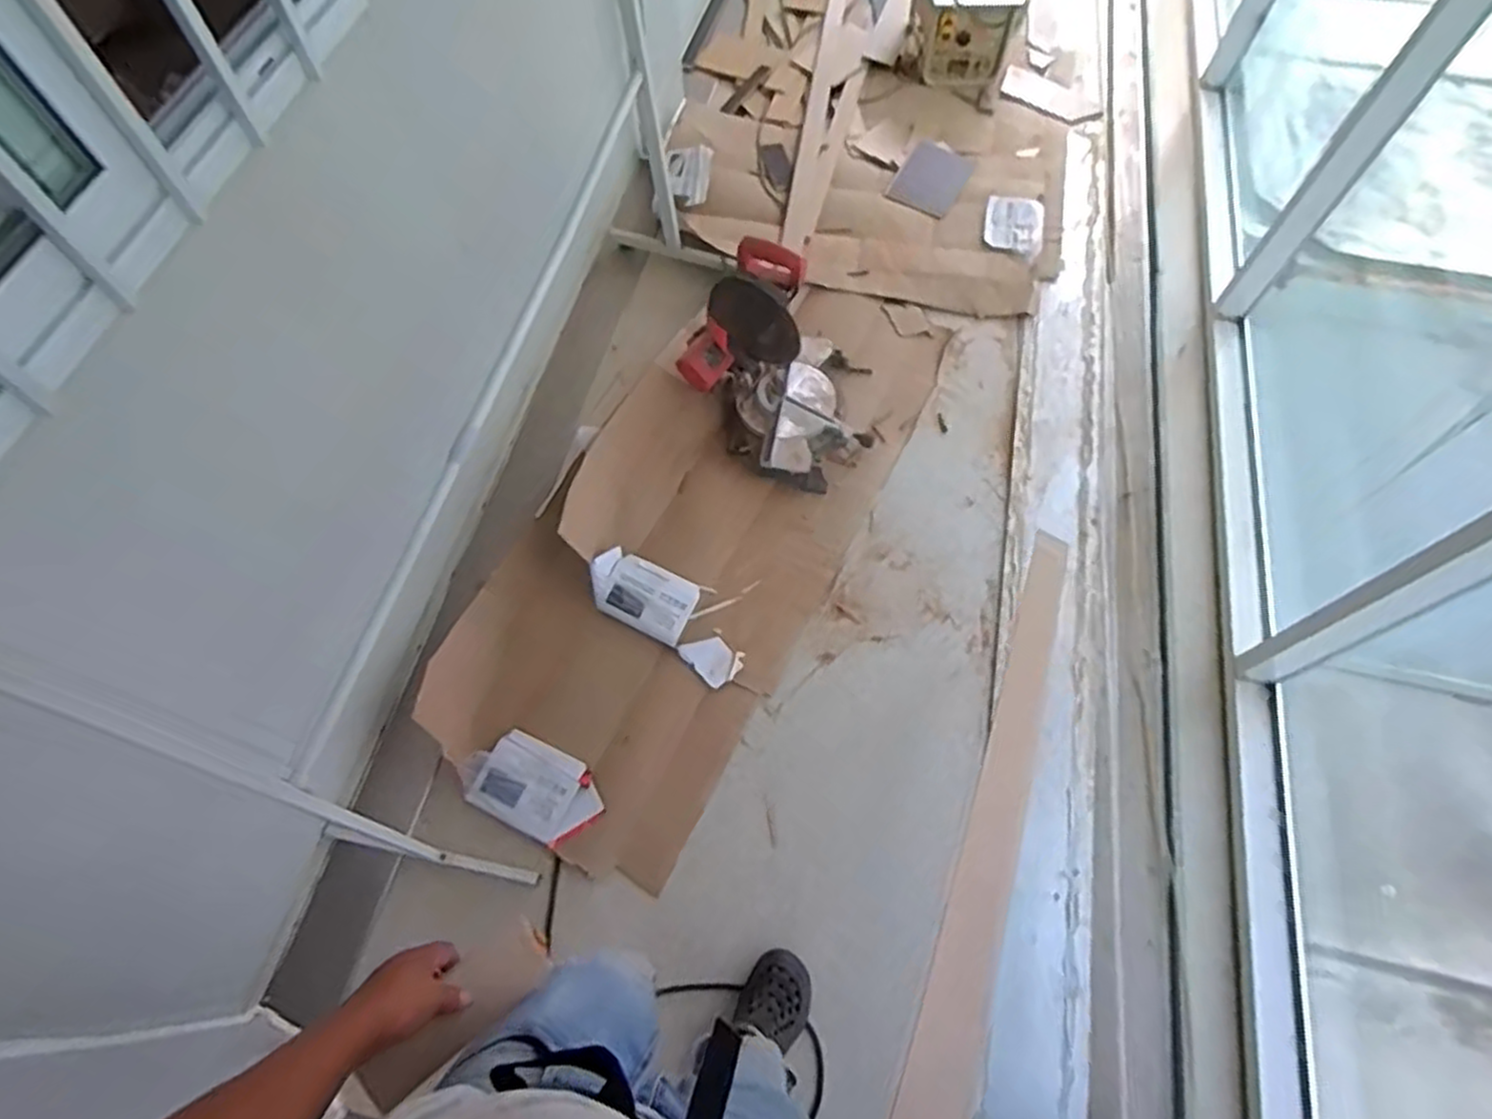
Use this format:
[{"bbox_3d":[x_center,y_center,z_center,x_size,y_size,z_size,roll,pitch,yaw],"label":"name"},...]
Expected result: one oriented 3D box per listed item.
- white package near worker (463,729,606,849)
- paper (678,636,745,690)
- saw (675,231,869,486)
[{"bbox_3d":[-0.434,0.464,1.535,0.290,0.059,0.173,25,69,10],"label":"white package near worker"},{"bbox_3d":[-0.074,0.218,1.680,0.128,0.010,0.099,40,73,15],"label":"paper"},{"bbox_3d":[0.075,-0.462,1.801,0.463,0.396,0.427,1,64,3],"label":"saw"}]

